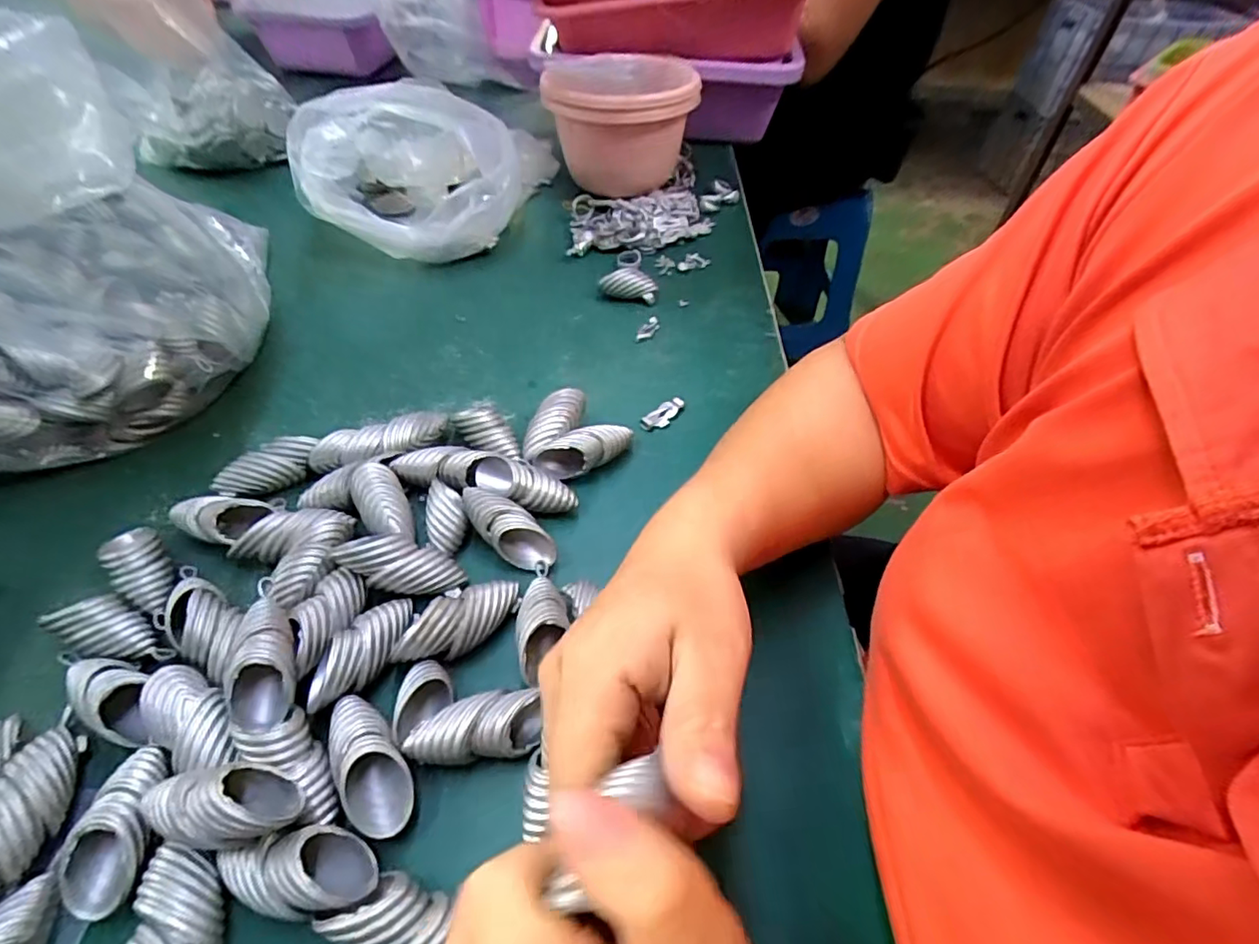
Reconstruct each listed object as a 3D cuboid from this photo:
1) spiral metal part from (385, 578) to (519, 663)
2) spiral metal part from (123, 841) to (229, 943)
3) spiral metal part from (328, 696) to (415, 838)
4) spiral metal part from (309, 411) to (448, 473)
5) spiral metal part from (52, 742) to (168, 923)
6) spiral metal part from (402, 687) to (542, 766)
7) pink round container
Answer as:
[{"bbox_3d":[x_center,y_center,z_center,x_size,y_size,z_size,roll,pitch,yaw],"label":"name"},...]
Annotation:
[{"bbox_3d":[-0.083,0.073,0.283,0.064,0.019,0.022,-23,53,-38],"label":"spiral metal part"},{"bbox_3d":[-0.159,0.164,0.207,0.025,0.024,0.058,-16,52,-16],"label":"spiral metal part"},{"bbox_3d":[-0.111,0.122,0.245,0.026,0.023,0.059,-31,57,-26],"label":"spiral metal part"},{"bbox_3d":[-0.155,-0.016,0.364,0.081,0.023,0.024,-20,53,-18],"label":"spiral metal part"},{"bbox_3d":[-0.198,0.137,0.223,0.026,0.017,0.055,3,62,0],"label":"spiral metal part"},{"bbox_3d":[-0.068,0.114,0.255,0.055,0.025,0.026,-7,50,-8],"label":"spiral metal part"},{"bbox_3d":[-0.008,-0.334,0.553,0.131,0.113,0.126,1,49,-1],"label":"pink round container"}]

